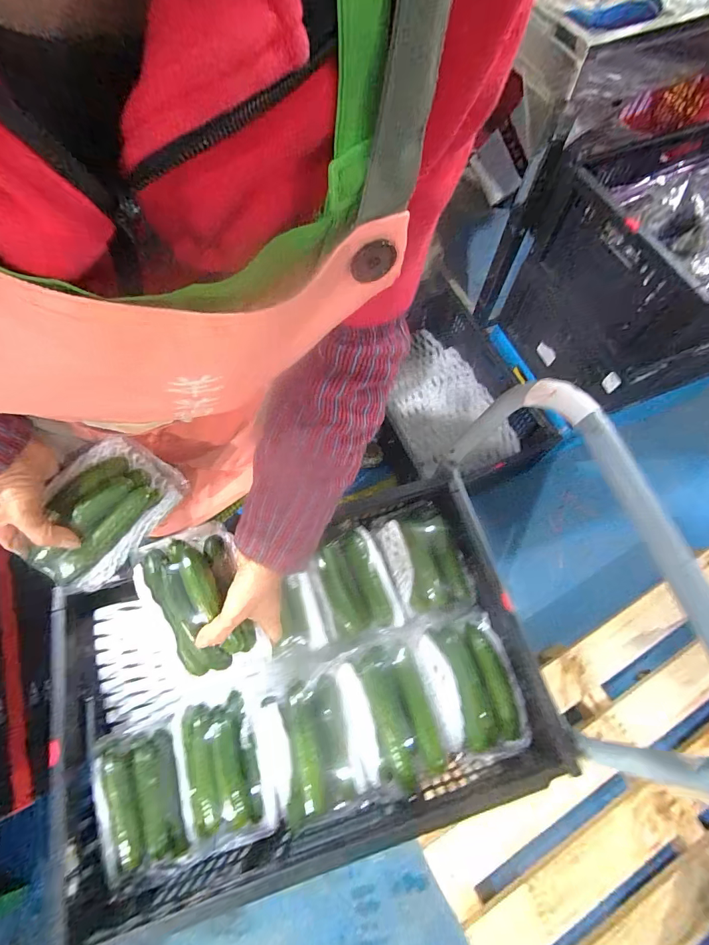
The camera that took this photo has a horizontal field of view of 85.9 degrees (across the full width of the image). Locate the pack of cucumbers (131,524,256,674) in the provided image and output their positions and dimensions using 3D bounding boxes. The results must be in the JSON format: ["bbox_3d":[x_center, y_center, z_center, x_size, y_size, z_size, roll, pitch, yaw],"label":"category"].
[{"bbox_3d":[-0.171,0.134,0.424,0.094,0.067,0.153,-26,70,-9],"label":"pack of cucumbers"}]

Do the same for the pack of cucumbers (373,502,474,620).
[{"bbox_3d":[0.106,0.132,0.569,0.111,0.046,0.161,-20,70,-7],"label":"pack of cucumbers"}]

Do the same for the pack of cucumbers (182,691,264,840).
[{"bbox_3d":[-0.169,0.361,0.466,0.090,0.047,0.141,-14,69,-4],"label":"pack of cucumbers"}]

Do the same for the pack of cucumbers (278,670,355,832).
[{"bbox_3d":[-0.051,0.347,0.482,0.082,0.052,0.152,-9,69,-2],"label":"pack of cucumbers"}]

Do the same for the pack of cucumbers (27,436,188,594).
[{"bbox_3d":[-0.290,0.050,0.443,0.173,0.115,0.065,-49,39,-10],"label":"pack of cucumbers"}]

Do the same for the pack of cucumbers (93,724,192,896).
[{"bbox_3d":[-0.264,0.413,0.467,0.095,0.061,0.165,-20,69,-6],"label":"pack of cucumbers"}]

